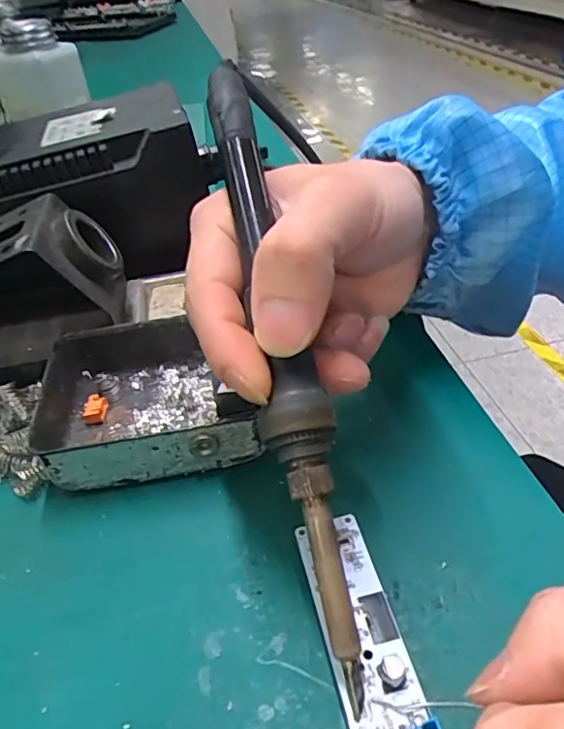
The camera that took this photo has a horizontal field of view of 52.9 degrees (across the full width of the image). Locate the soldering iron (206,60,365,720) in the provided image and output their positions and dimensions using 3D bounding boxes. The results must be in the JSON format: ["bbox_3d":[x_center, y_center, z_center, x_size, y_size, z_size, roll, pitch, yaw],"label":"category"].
[{"bbox_3d":[-0.001,-0.005,0.170,0.018,0.014,0.191,-11,75,-5],"label":"soldering iron"}]

